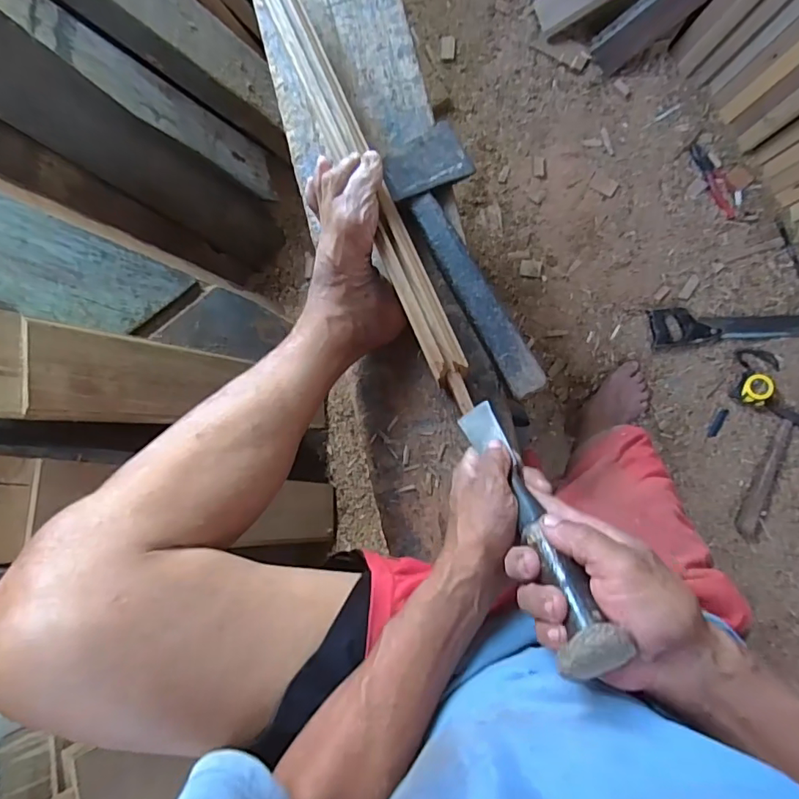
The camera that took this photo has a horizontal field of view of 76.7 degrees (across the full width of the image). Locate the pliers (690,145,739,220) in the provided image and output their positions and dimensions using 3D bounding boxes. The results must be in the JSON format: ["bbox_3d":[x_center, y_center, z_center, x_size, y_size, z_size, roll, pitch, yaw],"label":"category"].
[{"bbox_3d":[0.731,-0.505,1.161,0.055,0.014,0.188,-23,86,4],"label":"pliers"}]

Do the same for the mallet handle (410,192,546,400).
[{"bbox_3d":[0.087,-0.124,0.583,0.039,0.025,0.263,-29,86,4],"label":"mallet handle"}]

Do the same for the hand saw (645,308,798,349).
[{"bbox_3d":[0.755,-0.175,1.143,0.350,0.029,0.089,-5,88,5],"label":"hand saw"}]

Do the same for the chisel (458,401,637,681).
[{"bbox_3d":[0.097,0.087,0.392,0.039,0.243,0.029,-22,126,4],"label":"chisel"}]

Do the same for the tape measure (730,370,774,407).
[{"bbox_3d":[0.783,-0.023,1.110,0.066,0.038,0.072,27,91,6],"label":"tape measure"}]

